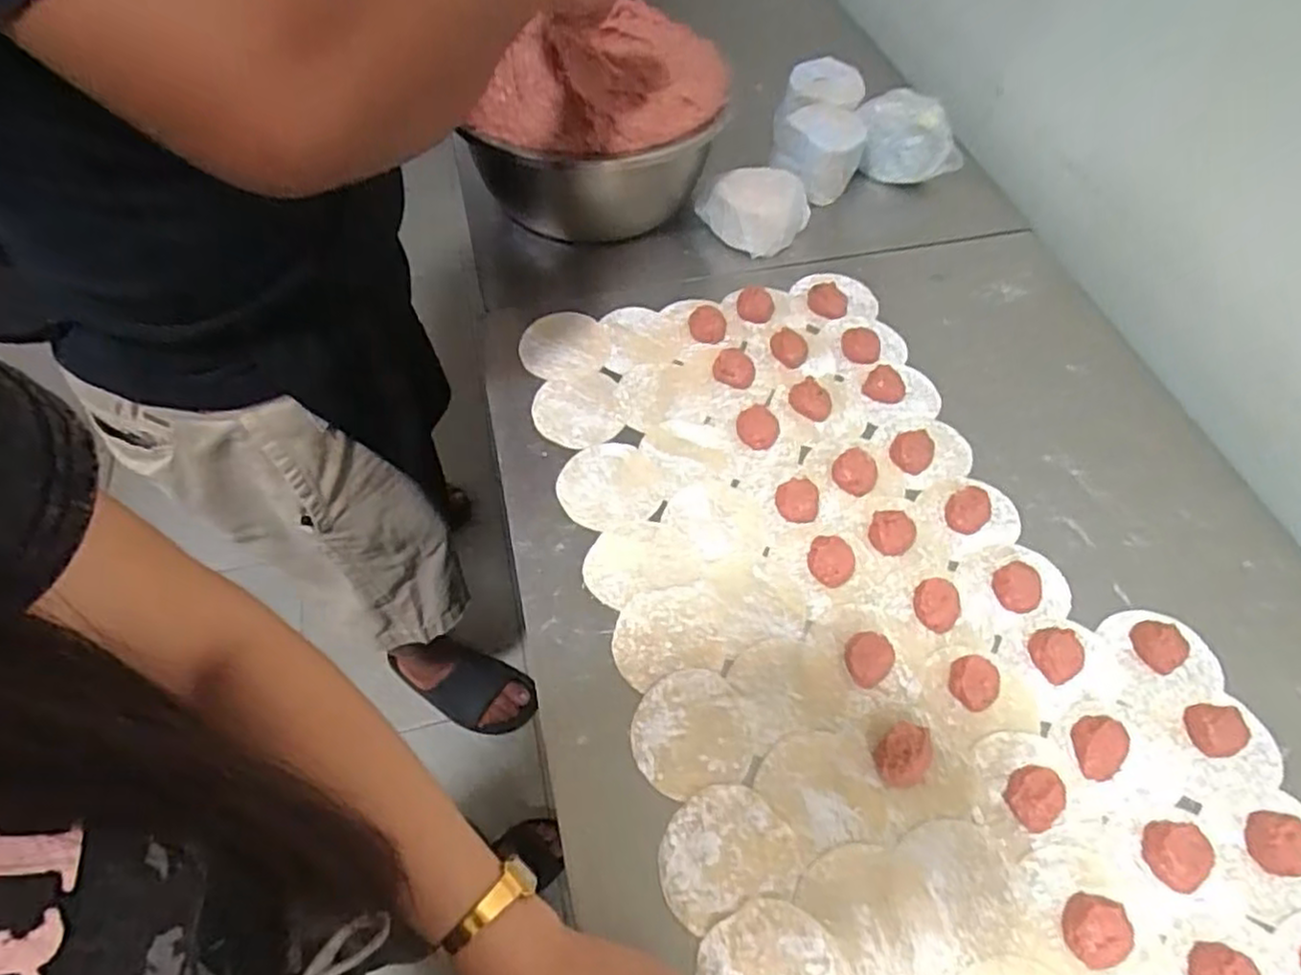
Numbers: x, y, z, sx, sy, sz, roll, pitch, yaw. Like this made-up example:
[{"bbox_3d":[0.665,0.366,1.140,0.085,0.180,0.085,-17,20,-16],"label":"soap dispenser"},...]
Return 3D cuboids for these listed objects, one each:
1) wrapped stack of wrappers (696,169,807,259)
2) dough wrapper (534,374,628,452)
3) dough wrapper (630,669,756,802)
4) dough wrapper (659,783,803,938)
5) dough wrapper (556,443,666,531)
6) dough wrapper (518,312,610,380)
[{"bbox_3d":[0.107,-0.293,0.752,0.112,0.060,0.084,11,58,6],"label":"wrapped stack of wrappers"},{"bbox_3d":[-0.061,-0.066,0.629,0.079,0.005,0.075,3,56,-4],"label":"dough wrapper"},{"bbox_3d":[0.027,0.163,0.484,0.078,0.004,0.077,1,57,-1],"label":"dough wrapper"},{"bbox_3d":[0.046,0.223,0.444,0.083,0.004,0.069,-16,59,-11],"label":"dough wrapper"},{"bbox_3d":[-0.032,-0.001,0.588,0.082,0.006,0.080,1,57,-1],"label":"dough wrapper"},{"bbox_3d":[-0.079,-0.129,0.666,0.080,0.005,0.070,-12,66,-11],"label":"dough wrapper"}]

